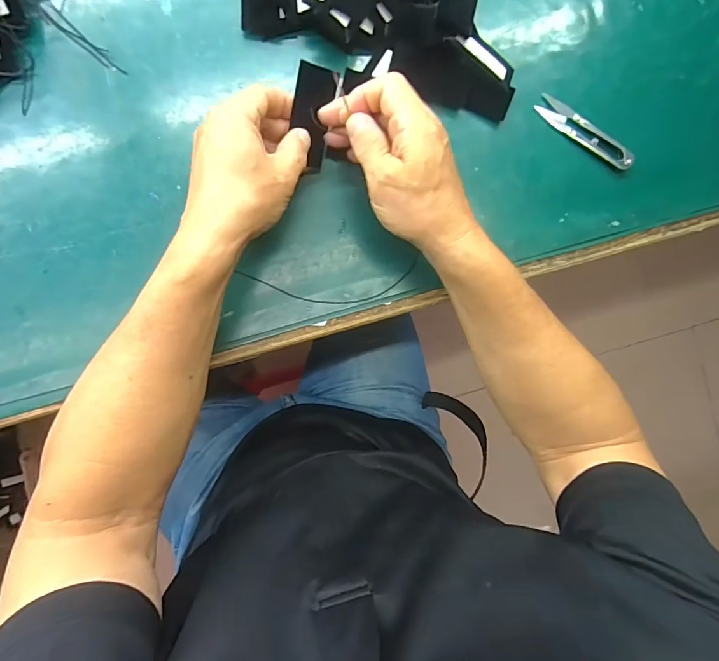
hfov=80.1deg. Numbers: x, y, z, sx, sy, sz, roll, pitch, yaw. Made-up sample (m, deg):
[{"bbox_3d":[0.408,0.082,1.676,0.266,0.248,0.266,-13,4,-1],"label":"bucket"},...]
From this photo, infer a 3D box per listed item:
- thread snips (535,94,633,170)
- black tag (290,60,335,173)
[{"bbox_3d":[0.211,-0.184,0.398,0.104,0.007,0.024,33,87,-7],"label":"thread snips"},{"bbox_3d":[-0.038,-0.169,0.341,0.028,0.004,0.074,6,118,-17],"label":"black tag"}]

